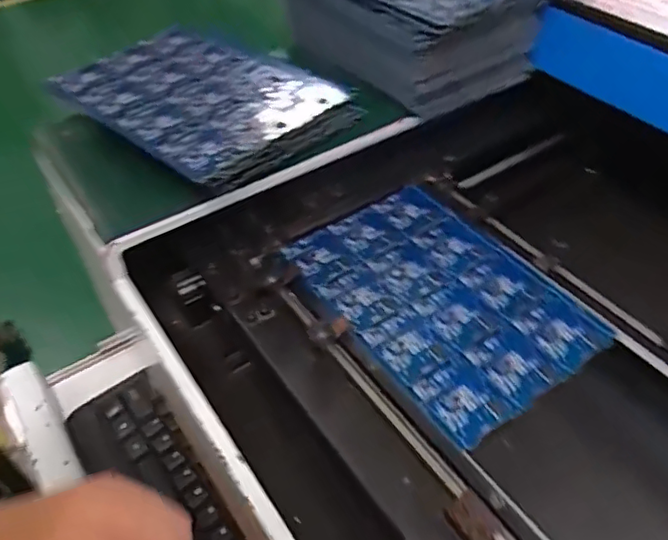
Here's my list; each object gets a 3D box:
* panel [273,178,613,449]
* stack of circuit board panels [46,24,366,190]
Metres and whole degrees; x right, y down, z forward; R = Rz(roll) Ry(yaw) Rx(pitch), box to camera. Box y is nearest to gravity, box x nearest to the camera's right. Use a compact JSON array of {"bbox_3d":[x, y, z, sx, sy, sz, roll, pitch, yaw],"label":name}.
[{"bbox_3d":[0.069,0.013,0.404,0.131,0.011,0.194,-29,52,-21],"label":"panel"},{"bbox_3d":[-0.096,-0.134,0.460,0.154,0.033,0.184,-36,55,-26],"label":"stack of circuit board panels"}]

